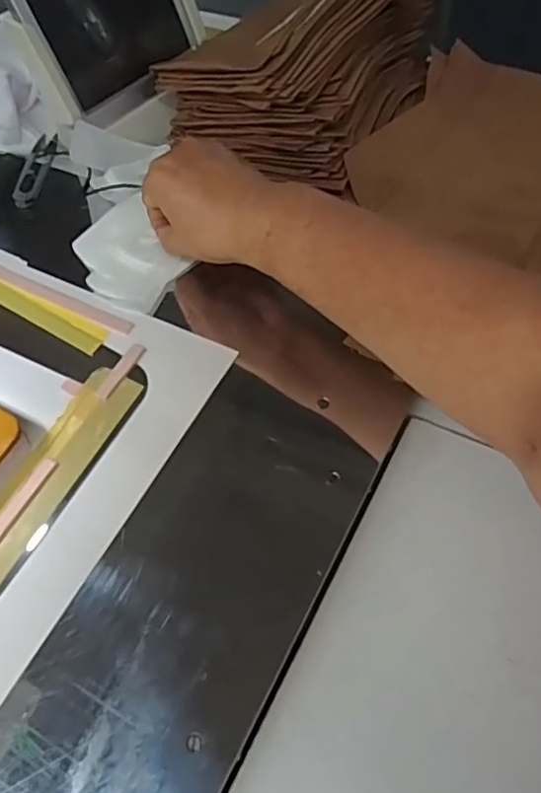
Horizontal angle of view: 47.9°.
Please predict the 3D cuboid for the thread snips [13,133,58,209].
[{"bbox_3d":[-0.214,-0.209,0.552,0.022,0.015,0.094,0,57,6],"label":"thread snips"}]

